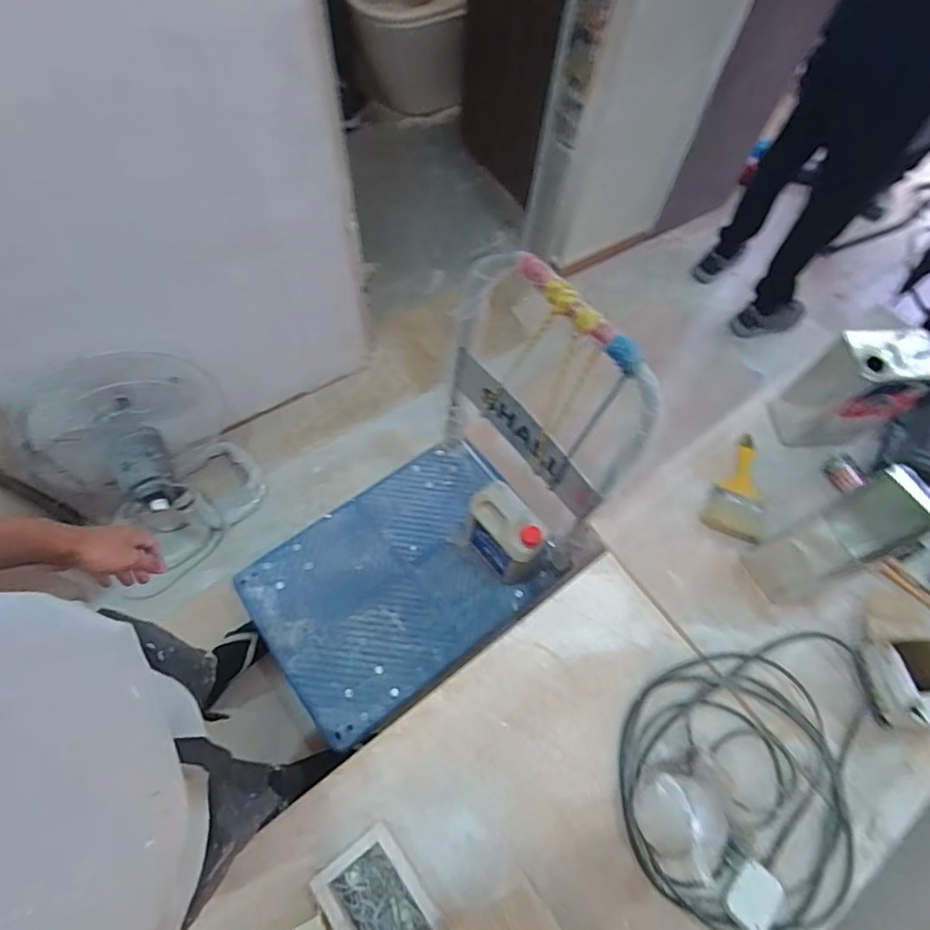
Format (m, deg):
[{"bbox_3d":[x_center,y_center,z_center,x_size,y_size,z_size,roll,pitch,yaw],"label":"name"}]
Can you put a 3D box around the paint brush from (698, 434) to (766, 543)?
[{"bbox_3d":[0.542,0.045,1.067,0.104,0.020,0.198,26,81,21],"label":"paint brush"}]

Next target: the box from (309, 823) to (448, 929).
[{"bbox_3d":[-0.128,0.628,0.795,0.127,0.041,0.160,-33,70,-17],"label":"box"}]

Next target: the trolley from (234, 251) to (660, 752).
[{"bbox_3d":[-0.100,0.122,1.147,0.800,0.818,0.516,-34,70,-18],"label":"trolley"}]

